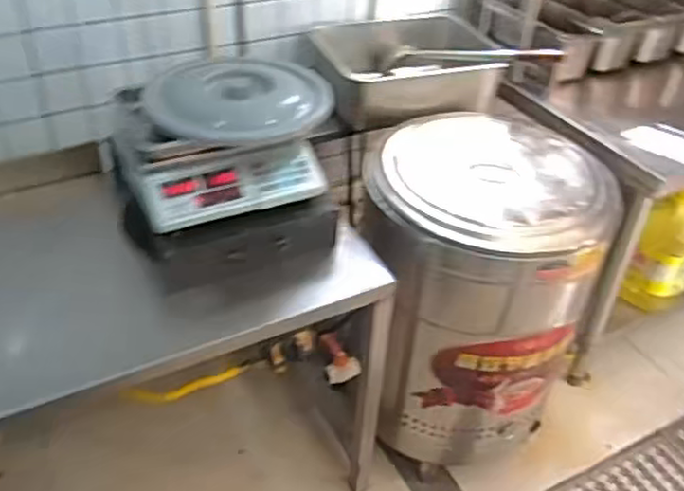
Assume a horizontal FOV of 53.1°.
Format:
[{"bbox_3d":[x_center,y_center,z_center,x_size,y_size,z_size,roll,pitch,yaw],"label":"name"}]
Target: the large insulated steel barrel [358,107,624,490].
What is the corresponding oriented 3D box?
[{"bbox_3d":[0.297,0.111,1.692,0.506,0.736,0.554,3,40,-2],"label":"large insulated steel barrel"}]

